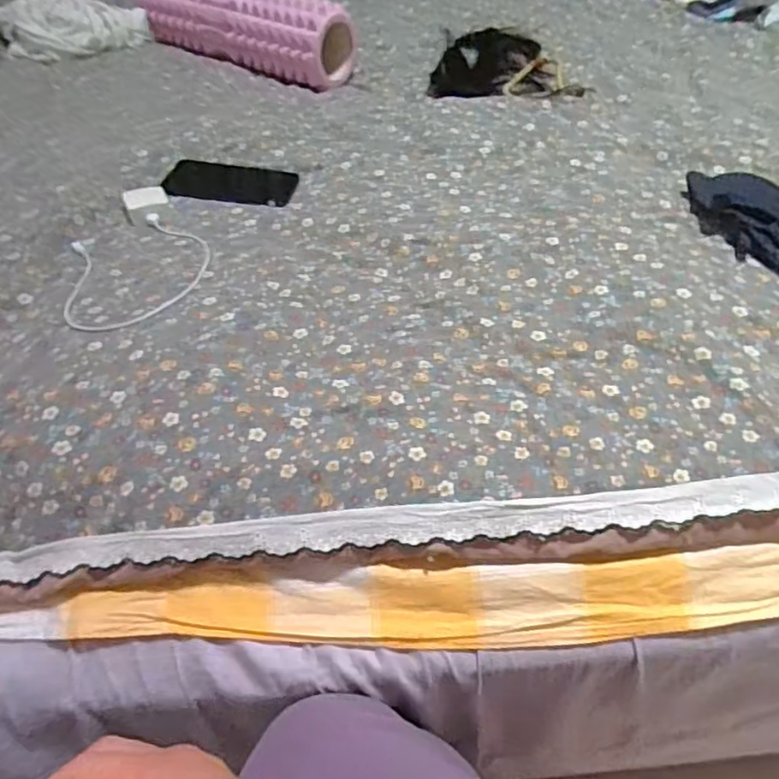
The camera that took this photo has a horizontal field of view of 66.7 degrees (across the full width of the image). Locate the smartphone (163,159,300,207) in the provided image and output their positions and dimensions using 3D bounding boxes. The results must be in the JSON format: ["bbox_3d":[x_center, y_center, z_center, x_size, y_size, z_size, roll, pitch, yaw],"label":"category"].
[{"bbox_3d":[-0.205,-0.263,0.763,0.163,0.010,0.093,8,49,3],"label":"smartphone"}]

